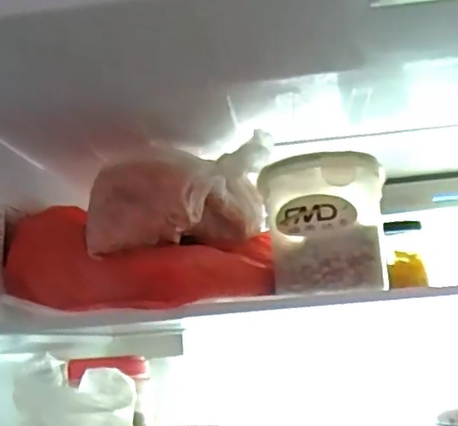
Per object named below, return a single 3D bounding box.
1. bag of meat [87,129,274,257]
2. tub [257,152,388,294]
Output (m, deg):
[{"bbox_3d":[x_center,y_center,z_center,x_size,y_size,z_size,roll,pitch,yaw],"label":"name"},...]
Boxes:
[{"bbox_3d":[-0.042,-0.013,0.562,0.174,0.090,0.062,0,-13,-26],"label":"bag of meat"},{"bbox_3d":[0.080,0.012,0.536,0.089,0.109,0.077,-14,-14,34],"label":"tub"}]

